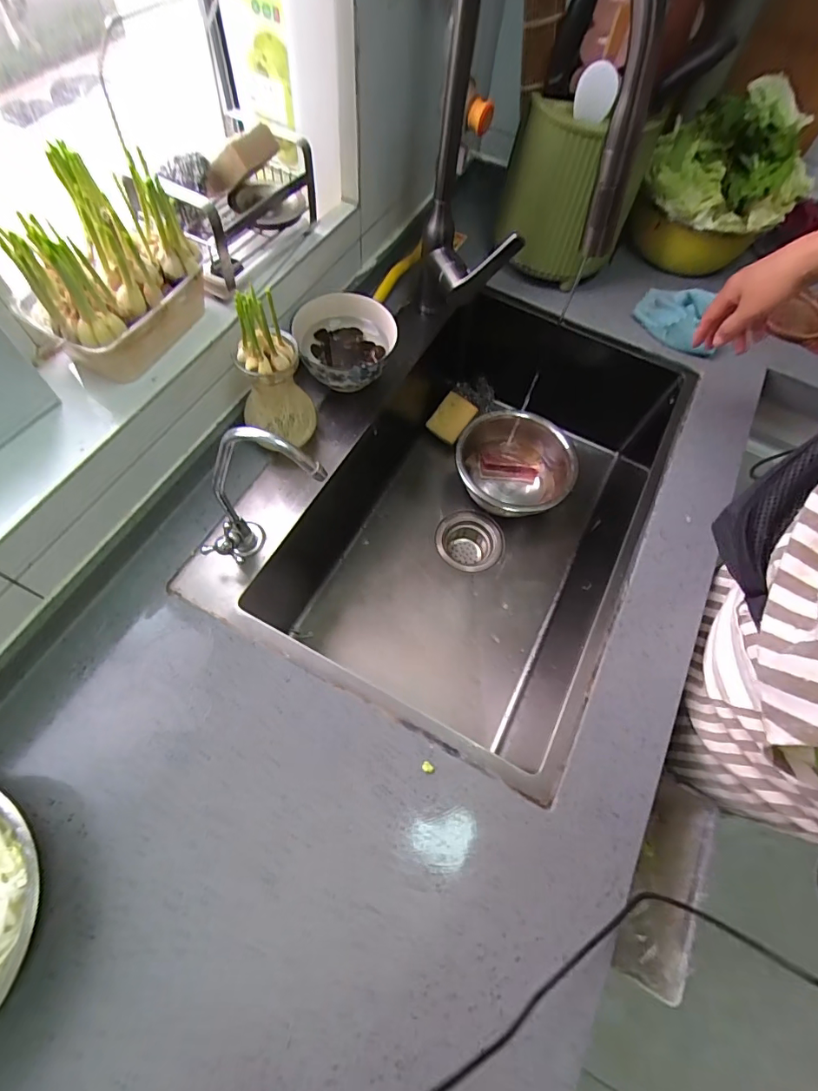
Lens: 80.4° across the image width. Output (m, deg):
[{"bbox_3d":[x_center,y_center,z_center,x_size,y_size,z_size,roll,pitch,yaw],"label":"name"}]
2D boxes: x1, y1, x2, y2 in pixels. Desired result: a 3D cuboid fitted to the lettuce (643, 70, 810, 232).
[{"bbox_3d":[0.486,-0.575,0.718,0.242,0.127,0.144,24,64,7],"label":"lettuce"}]

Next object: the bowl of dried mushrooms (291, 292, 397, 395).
[{"bbox_3d":[-0.079,-0.255,0.632,0.123,0.082,0.113,2,64,-4],"label":"bowl of dried mushrooms"}]

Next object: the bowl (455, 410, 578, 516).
[{"bbox_3d":[0.170,-0.125,0.792,0.183,0.082,0.172,2,64,-4],"label":"bowl"}]

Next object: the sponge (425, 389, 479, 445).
[{"bbox_3d":[0.075,-0.226,0.857,0.060,0.079,0.018,30,37,-13],"label":"sponge"}]

